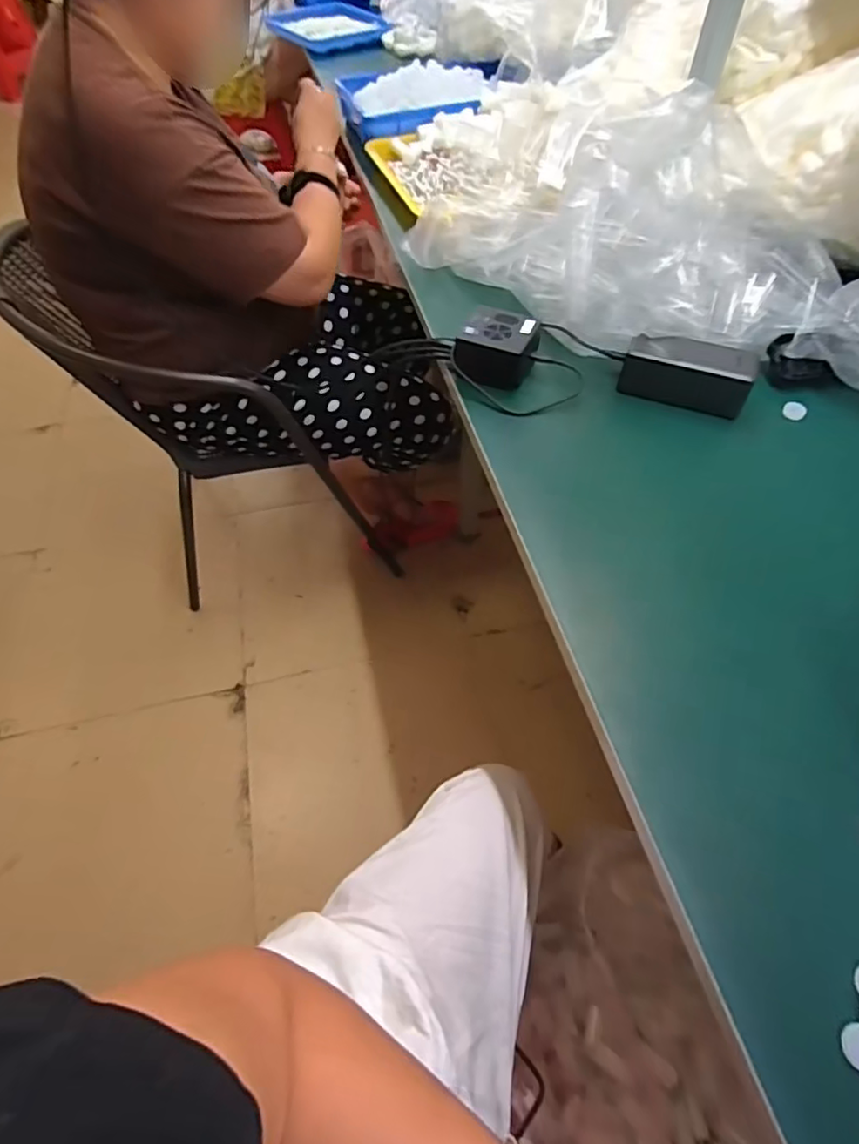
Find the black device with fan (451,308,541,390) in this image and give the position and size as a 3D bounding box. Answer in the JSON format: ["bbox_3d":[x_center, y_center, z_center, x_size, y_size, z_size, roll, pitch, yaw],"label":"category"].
[{"bbox_3d":[0.075,-0.250,0.641,0.085,0.045,0.075,15,57,12],"label":"black device with fan"}]

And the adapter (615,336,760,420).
[{"bbox_3d":[0.276,-0.213,0.611,0.130,0.055,0.045,19,58,14],"label":"adapter"}]

